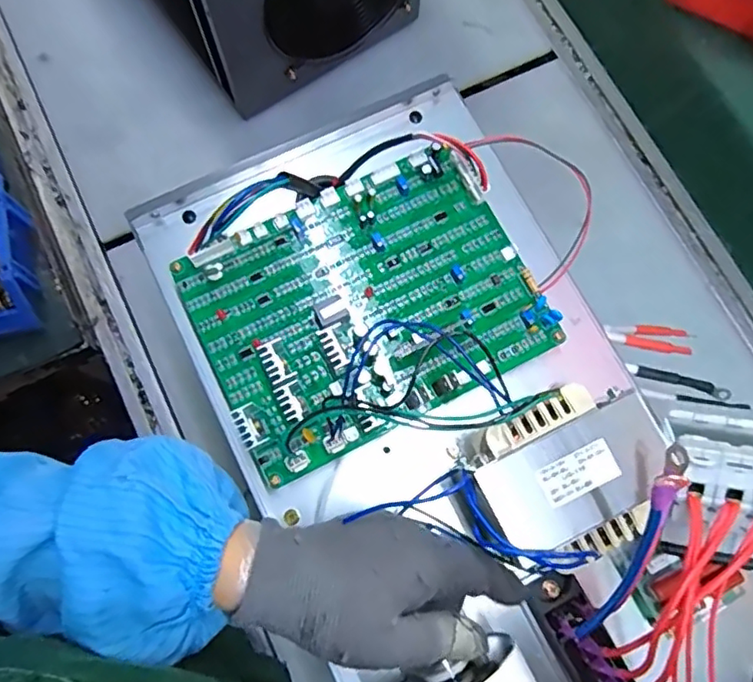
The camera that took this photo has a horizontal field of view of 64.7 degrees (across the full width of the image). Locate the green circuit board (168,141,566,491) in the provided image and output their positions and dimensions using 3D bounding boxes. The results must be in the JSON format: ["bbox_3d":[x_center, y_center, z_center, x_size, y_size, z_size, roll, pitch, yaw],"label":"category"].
[{"bbox_3d":[-0.007,-0.026,0.378,0.207,0.023,0.158,-25,78,-7],"label":"green circuit board"}]

